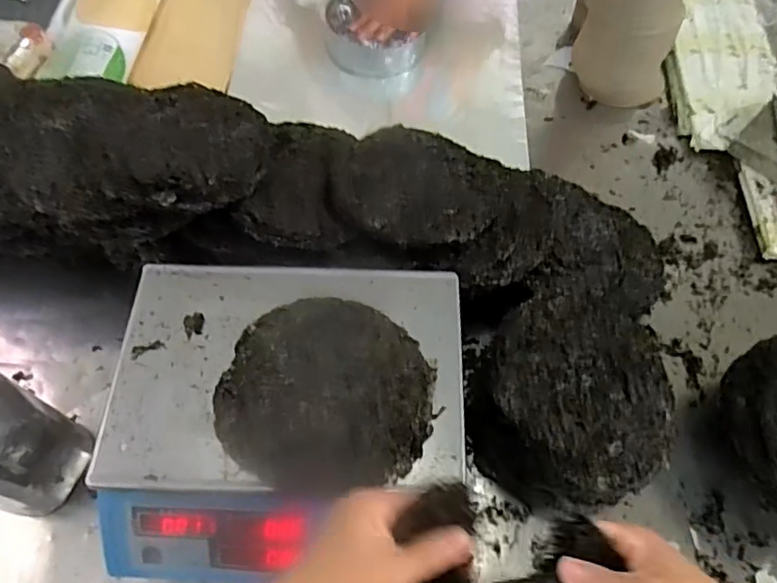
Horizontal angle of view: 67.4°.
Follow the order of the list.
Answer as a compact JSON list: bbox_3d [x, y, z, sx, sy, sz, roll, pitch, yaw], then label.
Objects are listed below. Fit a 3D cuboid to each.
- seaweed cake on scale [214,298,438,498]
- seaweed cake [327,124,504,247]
[{"bbox_3d":[-0.057,0.094,0.542,0.191,0.015,0.176,0,62,-1],"label":"seaweed cake on scale"},{"bbox_3d":[0.032,-0.119,0.703,0.193,0.040,0.193,19,50,5],"label":"seaweed cake"}]

